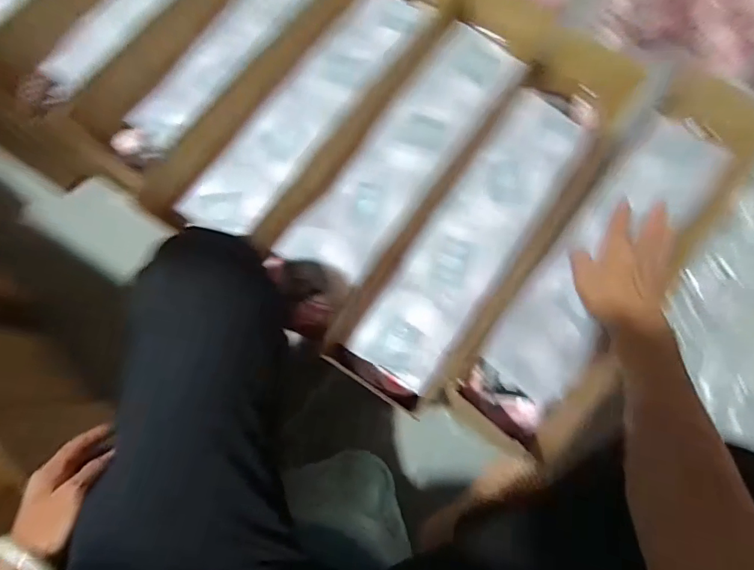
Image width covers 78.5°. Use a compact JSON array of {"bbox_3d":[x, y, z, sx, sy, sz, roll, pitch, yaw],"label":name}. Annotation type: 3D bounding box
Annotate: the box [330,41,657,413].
[{"bbox_3d":[0.139,-0.077,0.596,0.151,0.143,0.502,34,75,8],"label":"box"}]

